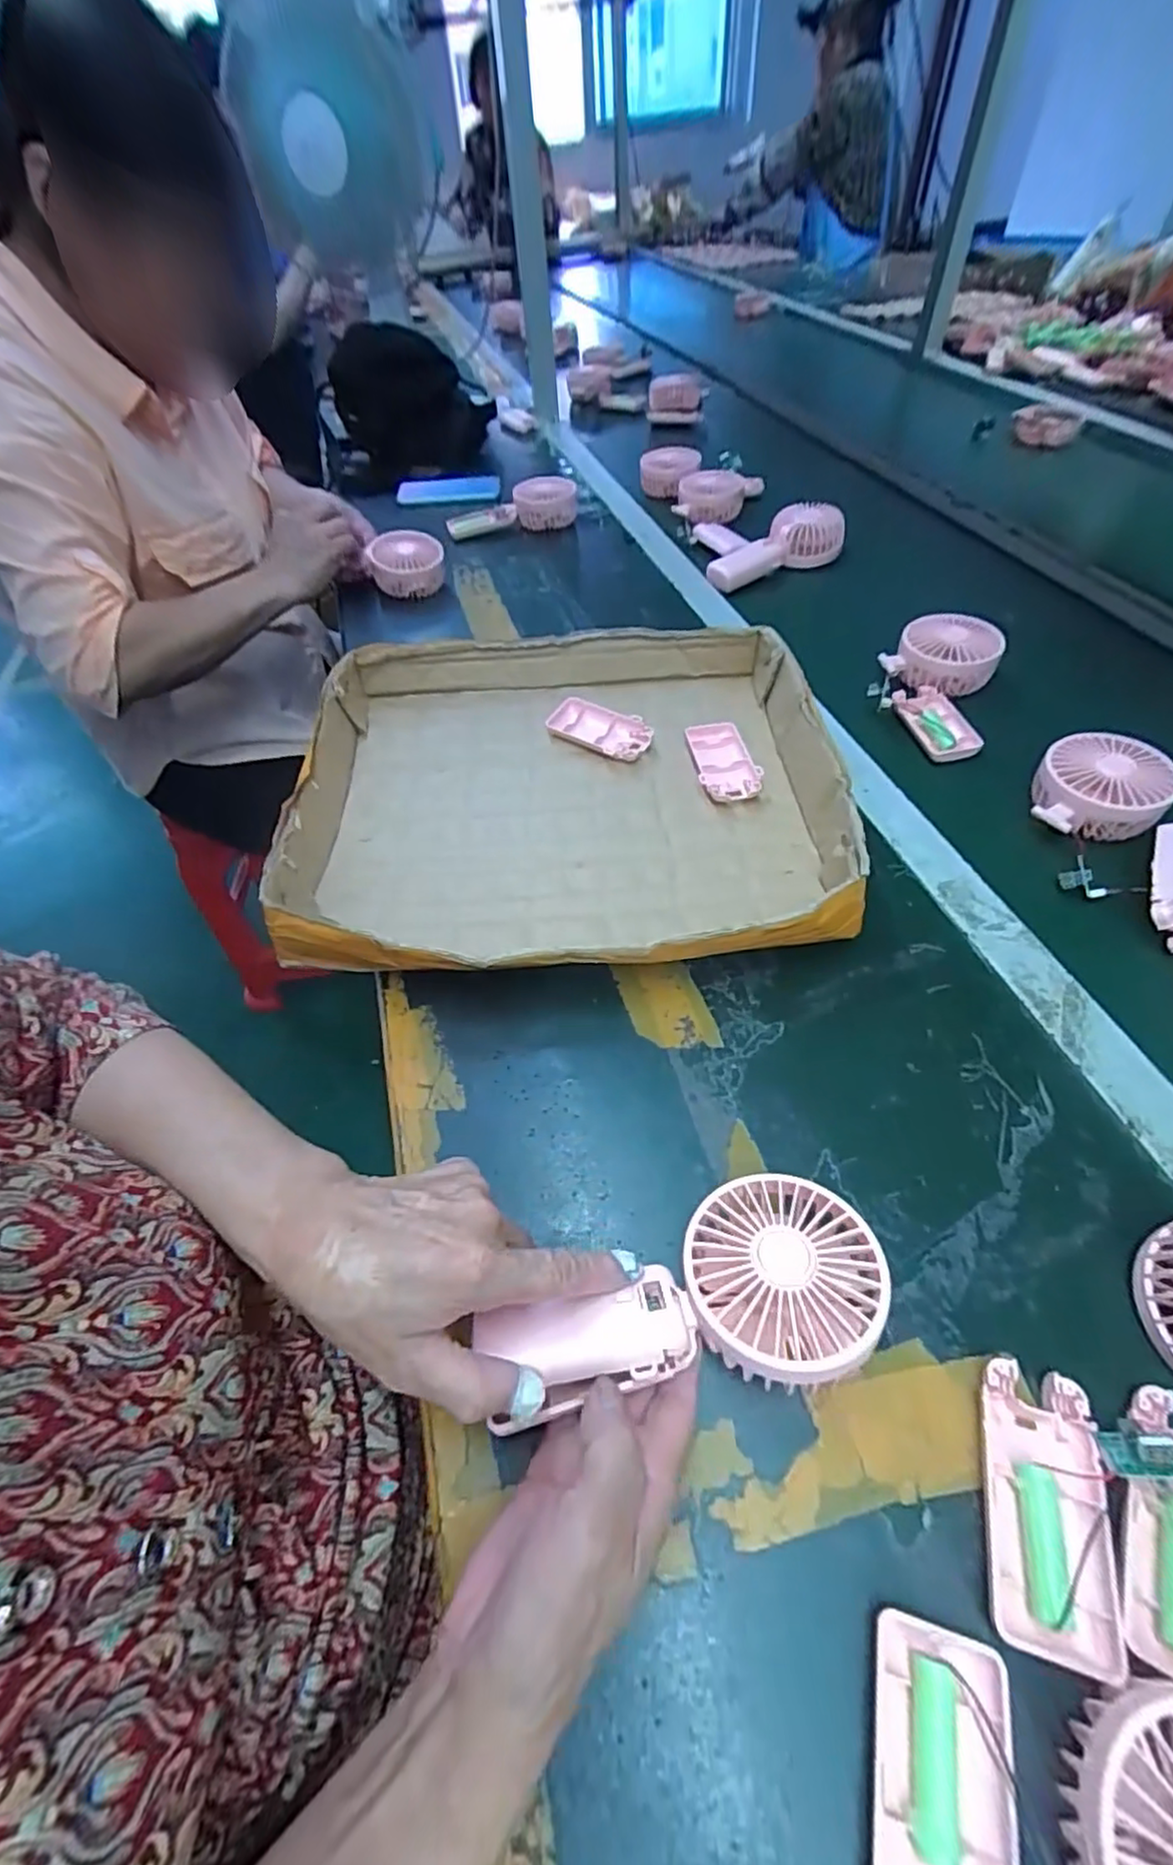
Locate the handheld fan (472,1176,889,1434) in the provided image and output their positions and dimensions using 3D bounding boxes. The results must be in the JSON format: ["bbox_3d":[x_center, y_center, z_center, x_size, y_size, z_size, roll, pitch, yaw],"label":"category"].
[{"bbox_3d":[0.044,0.164,0.293,0.174,0.033,0.080,-14,52,-6],"label":"handheld fan"}]

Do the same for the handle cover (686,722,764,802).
[{"bbox_3d":[0.117,-0.147,0.568,0.048,0.019,0.096,-4,51,0],"label":"handle cover"}]

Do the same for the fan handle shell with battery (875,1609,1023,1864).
[{"bbox_3d":[0.121,0.300,0.224,0.045,0.015,0.092,11,53,12],"label":"fan handle shell with battery"}]

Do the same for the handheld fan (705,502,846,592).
[{"bbox_3d":[0.225,-0.469,0.813,0.161,0.051,0.062,-21,52,7],"label":"handheld fan"}]

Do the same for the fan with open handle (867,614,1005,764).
[{"bbox_3d":[0.319,-0.233,0.606,0.097,0.048,0.172,17,55,17],"label":"fan with open handle"}]

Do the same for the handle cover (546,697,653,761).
[{"bbox_3d":[0.011,-0.184,0.601,0.096,0.018,0.046,27,58,23],"label":"handle cover"}]

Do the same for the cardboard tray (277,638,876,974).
[{"bbox_3d":[-0.019,-0.120,0.528,0.395,0.063,0.375,-5,51,0],"label":"cardboard tray"}]

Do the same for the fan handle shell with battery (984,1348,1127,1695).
[{"bbox_3d":[0.186,0.232,0.268,0.042,0.015,0.092,12,53,13],"label":"fan handle shell with battery"}]

